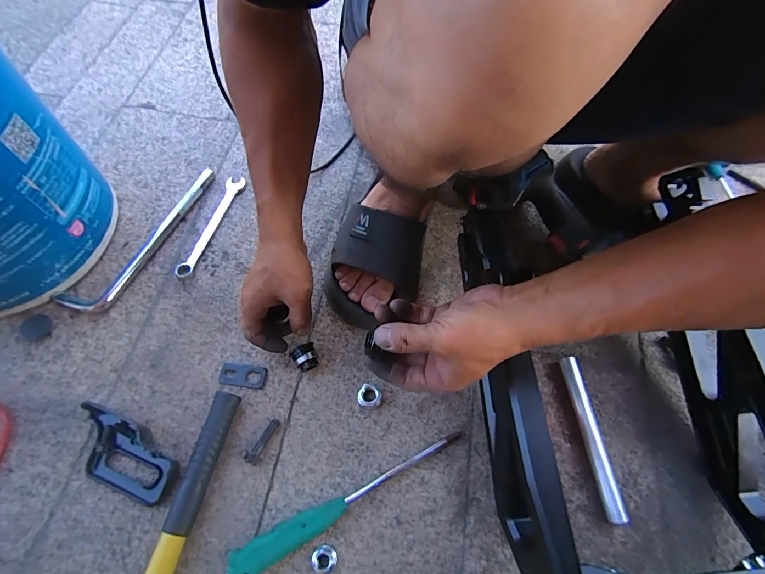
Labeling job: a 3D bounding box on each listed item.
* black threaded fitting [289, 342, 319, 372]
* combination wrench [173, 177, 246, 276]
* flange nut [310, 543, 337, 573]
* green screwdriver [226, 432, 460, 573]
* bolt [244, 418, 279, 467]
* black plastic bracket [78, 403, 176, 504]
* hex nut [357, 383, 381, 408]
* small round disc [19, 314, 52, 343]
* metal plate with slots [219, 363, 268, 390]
[{"bbox_3d":[-0.088,0.082,0.439,0.027,0.021,0.027,-25,68,-13],"label":"black threaded fitting"},{"bbox_3d":[-0.237,-0.087,0.530,0.026,0.008,0.169,15,65,5],"label":"combination wrench"},{"bbox_3d":[-0.056,0.262,0.367,0.024,0.009,0.023,19,65,7],"label":"flange nut"},{"bbox_3d":[-0.030,0.214,0.382,0.248,0.021,0.029,-24,67,-13],"label":"green screwdriver"},{"bbox_3d":[-0.128,0.163,0.408,0.018,0.016,0.047,28,67,11],"label":"bolt"},{"bbox_3d":[-0.269,0.172,0.391,0.125,0.028,0.060,23,66,9],"label":"black plastic bracket"},{"bbox_3d":[-0.015,0.124,0.433,0.026,0.012,0.025,19,65,7],"label":"hex nut"},{"bbox_3d":[-0.413,0.049,0.455,0.034,0.011,0.032,1,64,-2],"label":"small round disc"},{"bbox_3d":[-0.161,0.102,0.442,0.052,0.004,0.025,8,64,2],"label":"metal plate with slots"}]

